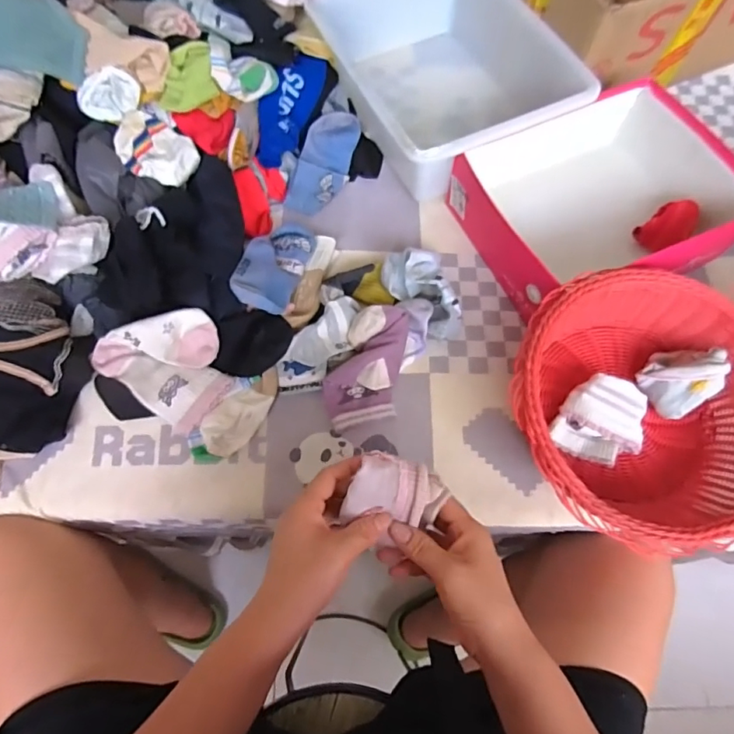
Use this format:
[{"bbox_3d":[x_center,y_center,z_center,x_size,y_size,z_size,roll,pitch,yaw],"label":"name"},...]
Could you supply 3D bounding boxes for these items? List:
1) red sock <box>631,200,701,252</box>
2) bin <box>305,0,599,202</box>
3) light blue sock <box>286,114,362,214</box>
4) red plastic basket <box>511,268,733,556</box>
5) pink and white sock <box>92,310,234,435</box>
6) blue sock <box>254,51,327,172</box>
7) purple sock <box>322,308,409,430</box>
[{"bbox_3d":[0.406,-0.187,0.670,0.081,0.046,0.055,-33,73,-14],"label":"red sock"},{"bbox_3d":[0.103,-0.416,0.720,0.278,0.125,0.344,-25,71,-12],"label":"bin"},{"bbox_3d":[-0.063,-0.286,0.707,0.063,0.039,0.148,27,92,8],"label":"light blue sock"},{"bbox_3d":[0.285,0.048,0.535,0.271,0.116,0.265,1,68,-2],"label":"red plastic basket"},{"bbox_3d":[-0.219,-0.008,0.564,0.141,0.062,0.112,34,71,11],"label":"pink and white sock"},{"bbox_3d":[-0.100,-0.356,0.674,0.047,0.074,0.171,23,81,7],"label":"blue sock"},{"bbox_3d":[0.000,-0.001,0.578,0.081,0.020,0.147,12,81,-10],"label":"purple sock"}]

